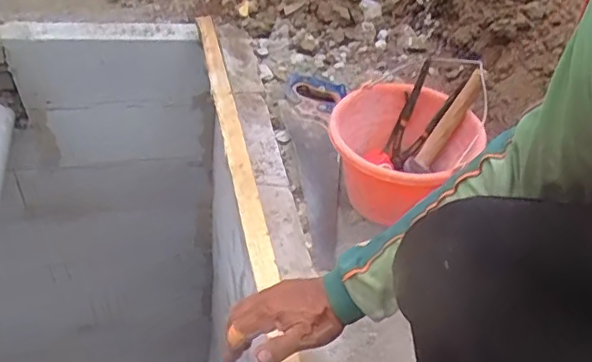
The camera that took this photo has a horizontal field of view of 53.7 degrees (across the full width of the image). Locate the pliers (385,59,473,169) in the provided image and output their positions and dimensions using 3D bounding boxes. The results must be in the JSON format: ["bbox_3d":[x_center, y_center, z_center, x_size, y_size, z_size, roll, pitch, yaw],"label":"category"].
[{"bbox_3d":[0.217,-0.115,1.049,0.044,0.205,0.086,-5,42,-42],"label":"pliers"}]

